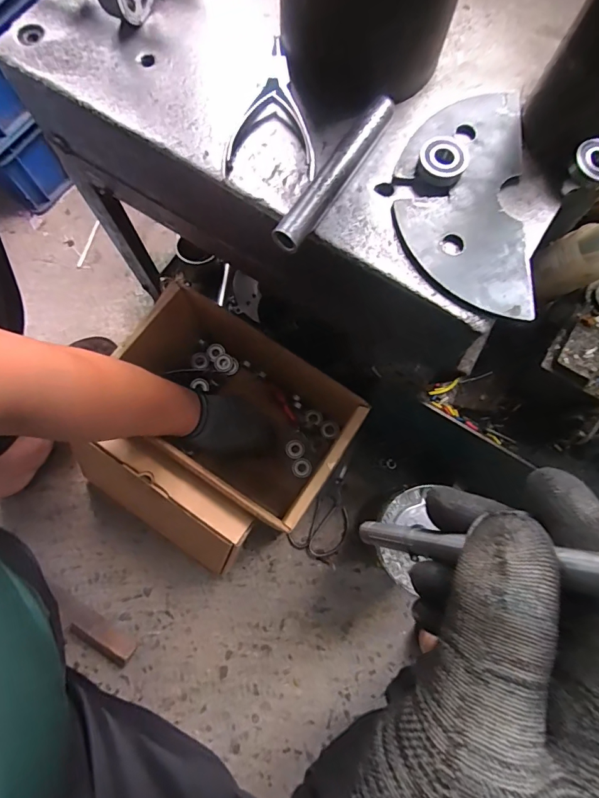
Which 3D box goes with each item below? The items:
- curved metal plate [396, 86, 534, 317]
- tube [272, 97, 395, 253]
[{"bbox_3d":[0.122,-0.153,0.322,0.094,0.008,0.191,4,76,0],"label":"curved metal plate"},{"bbox_3d":[0.029,-0.166,0.316,0.019,0.023,0.141,34,78,7],"label":"tube"}]

